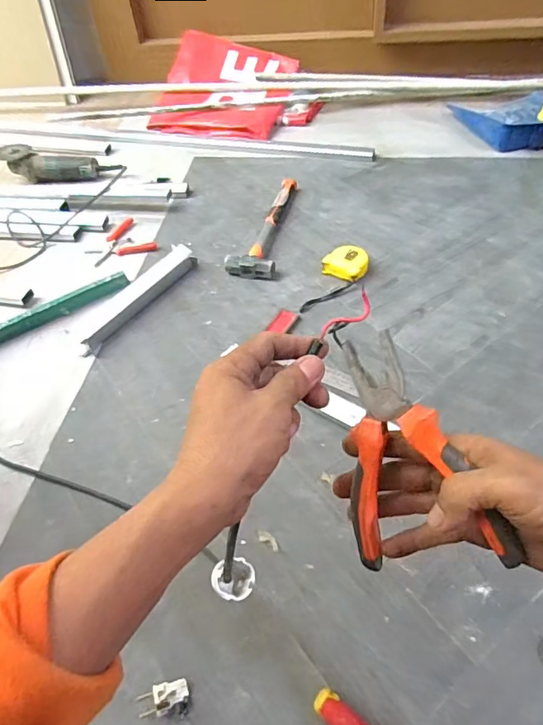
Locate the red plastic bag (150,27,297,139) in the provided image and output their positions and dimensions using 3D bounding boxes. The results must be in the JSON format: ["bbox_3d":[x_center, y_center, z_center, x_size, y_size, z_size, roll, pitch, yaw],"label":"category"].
[{"bbox_3d":[-0.158,-0.847,1.532,0.414,0.051,0.390,16,71,11],"label":"red plastic bag"}]

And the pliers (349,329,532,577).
[{"bbox_3d":[0.095,0.060,0.327,0.092,0.160,0.014,-15,2,30],"label":"pliers"}]

